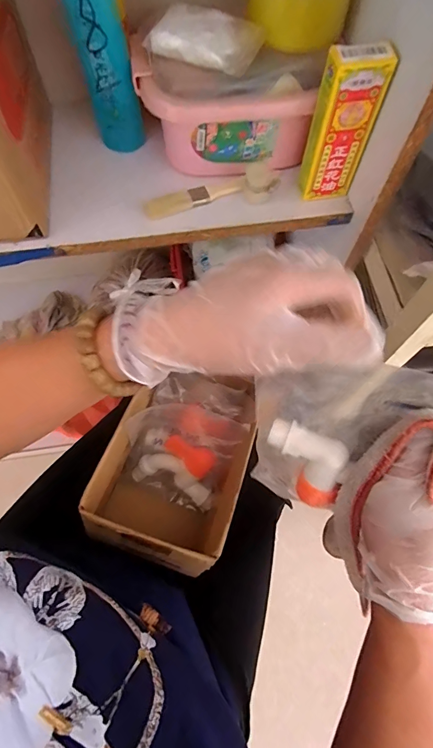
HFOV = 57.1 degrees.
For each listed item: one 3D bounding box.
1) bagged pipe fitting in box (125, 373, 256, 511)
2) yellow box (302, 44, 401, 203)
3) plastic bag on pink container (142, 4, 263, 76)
[{"bbox_3d":[-0.032,0.071,0.435,0.112,0.102,0.122,26,69,9],"label":"bagged pipe fitting in box"},{"bbox_3d":[0.116,-0.226,0.372,0.055,0.133,0.020,-8,68,-4],"label":"yellow box"},{"bbox_3d":[-0.008,-0.300,0.350,0.093,0.020,0.053,21,69,7],"label":"plastic bag on pink container"}]

